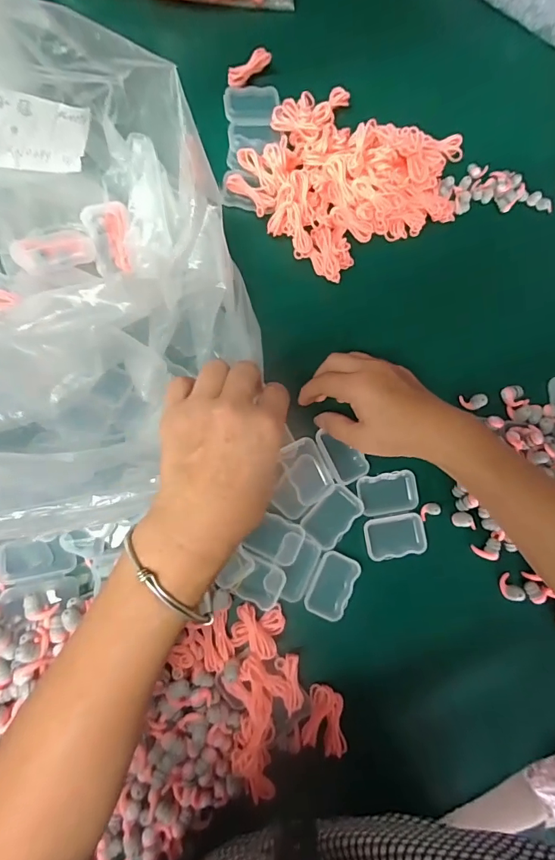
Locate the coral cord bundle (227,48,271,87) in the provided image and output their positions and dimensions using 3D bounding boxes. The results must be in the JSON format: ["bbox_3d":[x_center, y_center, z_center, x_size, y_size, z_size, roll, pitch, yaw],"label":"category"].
[{"bbox_3d":[-0.029,-0.370,0.442,0.053,0.009,0.016,-44,89,-9],"label":"coral cord bundle"}]

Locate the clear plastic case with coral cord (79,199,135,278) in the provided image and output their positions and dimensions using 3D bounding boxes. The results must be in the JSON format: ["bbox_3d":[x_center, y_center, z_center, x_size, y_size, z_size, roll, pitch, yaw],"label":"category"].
[{"bbox_3d":[-0.133,-0.153,0.351,0.034,0.055,0.011,-23,47,-21],"label":"clear plastic case with coral cord"}]

